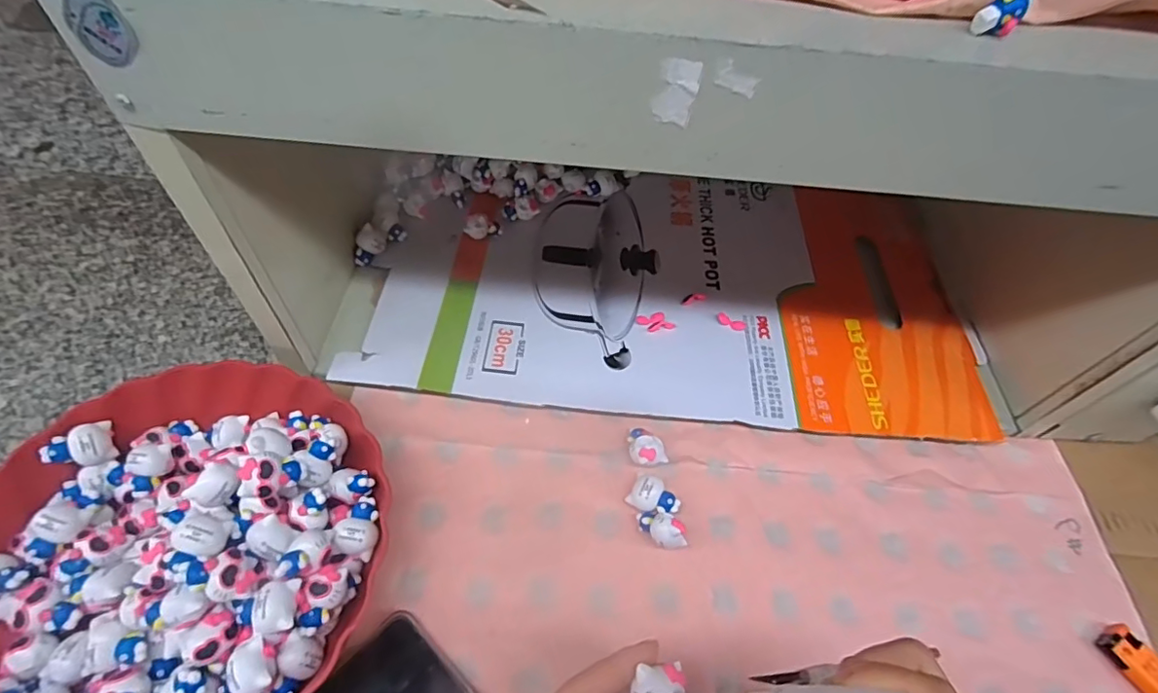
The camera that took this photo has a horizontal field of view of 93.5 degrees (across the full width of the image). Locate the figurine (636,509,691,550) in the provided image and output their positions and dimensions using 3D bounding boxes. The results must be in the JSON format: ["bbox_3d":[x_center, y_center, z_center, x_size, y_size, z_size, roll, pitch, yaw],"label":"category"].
[{"bbox_3d":[0.056,0.121,0.365,0.021,0.022,0.033,-27,61,-20],"label":"figurine"}]

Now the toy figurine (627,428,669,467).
[{"bbox_3d":[0.048,0.073,0.404,0.027,0.016,0.033,-9,56,-9],"label":"toy figurine"}]

